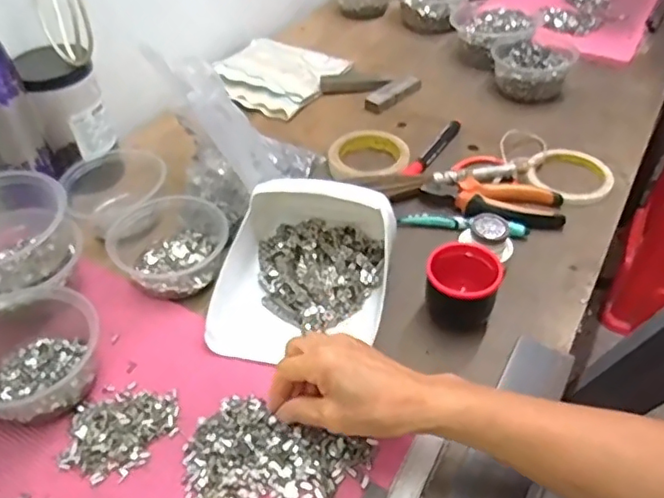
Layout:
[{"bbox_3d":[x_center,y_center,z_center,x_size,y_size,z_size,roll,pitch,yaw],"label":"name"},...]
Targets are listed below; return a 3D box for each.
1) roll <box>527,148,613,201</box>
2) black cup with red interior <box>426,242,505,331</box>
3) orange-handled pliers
[{"bbox_3d":[0.282,-0.088,0.702,0.097,0.018,0.103,-2,43,2],"label":"roll"},{"bbox_3d":[0.118,0.039,0.542,0.063,0.061,0.065,-2,43,2],"label":"black cup with red interior"},{"bbox_3d":[0.178,-0.051,0.653,0.147,0.023,0.055,3,44,7],"label":"orange-handled pliers"}]

